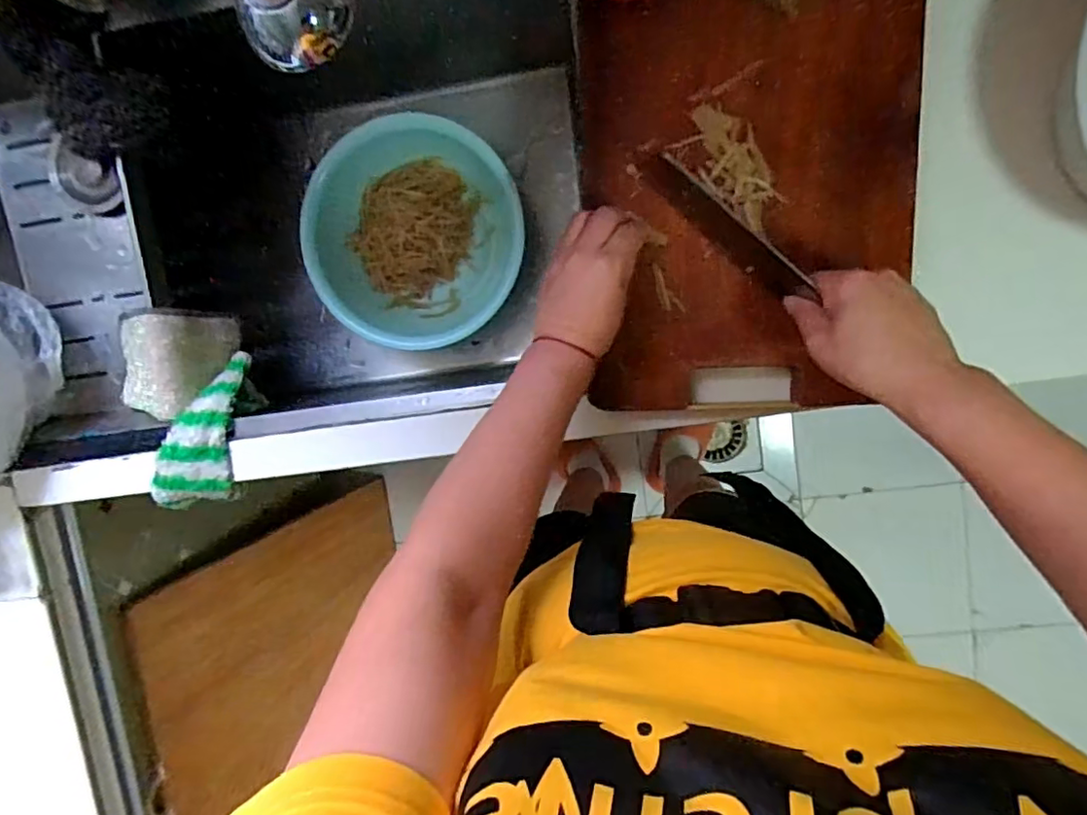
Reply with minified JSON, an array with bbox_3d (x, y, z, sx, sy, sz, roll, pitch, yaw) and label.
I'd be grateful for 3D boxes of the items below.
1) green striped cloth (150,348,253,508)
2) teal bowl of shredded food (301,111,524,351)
[{"bbox_3d":[-0.320,0.022,0.569,0.066,0.060,0.165,15,80,3],"label":"green striped cloth"},{"bbox_3d":[-0.144,-0.187,0.690,0.217,0.115,0.234,1,97,5],"label":"teal bowl of shredded food"}]

